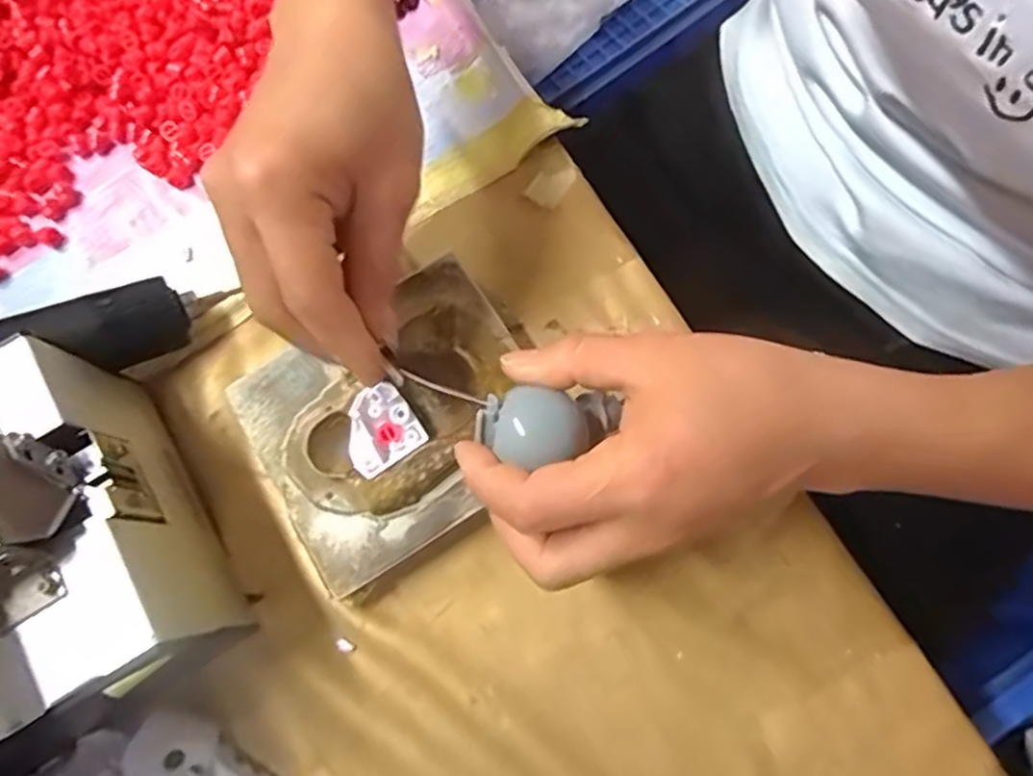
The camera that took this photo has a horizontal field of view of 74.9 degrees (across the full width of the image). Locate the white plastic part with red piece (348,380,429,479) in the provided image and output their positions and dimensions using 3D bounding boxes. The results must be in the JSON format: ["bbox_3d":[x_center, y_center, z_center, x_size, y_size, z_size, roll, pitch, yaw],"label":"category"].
[{"bbox_3d":[-0.056,0.017,0.276,0.030,0.009,0.031,-35,77,-5],"label":"white plastic part with red piece"}]

